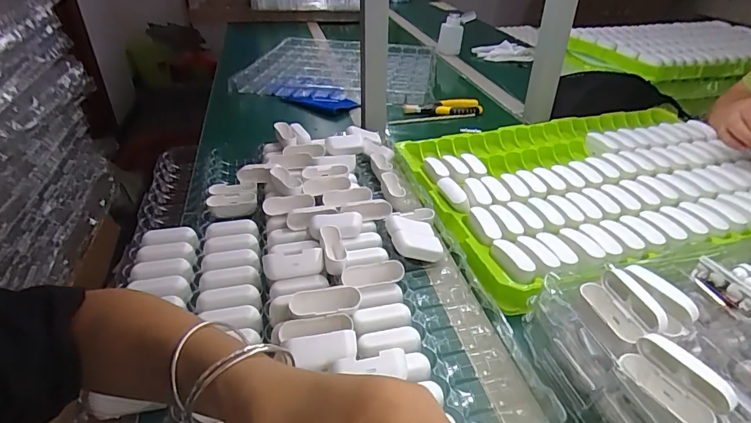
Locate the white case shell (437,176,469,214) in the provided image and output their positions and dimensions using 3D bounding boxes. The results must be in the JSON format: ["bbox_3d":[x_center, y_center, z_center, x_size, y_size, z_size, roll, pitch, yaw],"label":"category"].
[{"bbox_3d":[0.108,-0.025,0.612,0.022,0.017,0.079,-8,34,-13],"label":"white case shell"}]

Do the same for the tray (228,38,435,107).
[{"bbox_3d":[-0.078,-0.383,1.162,0.460,0.044,0.434,5,34,7],"label":"tray"}]

